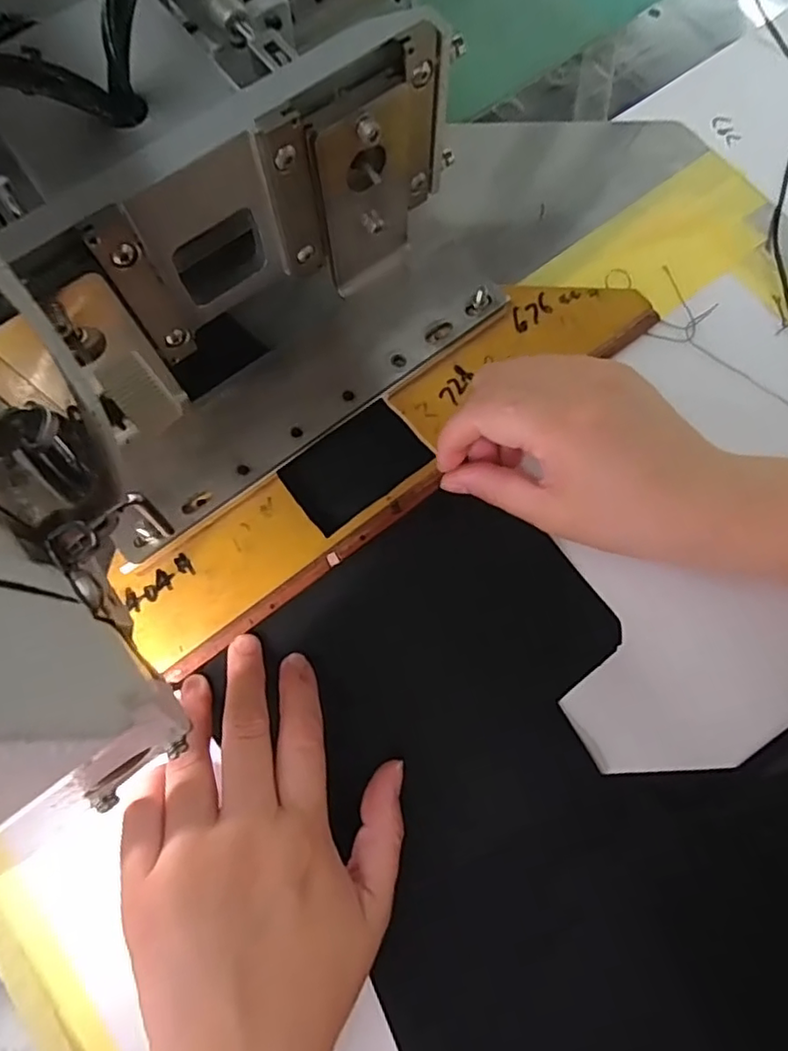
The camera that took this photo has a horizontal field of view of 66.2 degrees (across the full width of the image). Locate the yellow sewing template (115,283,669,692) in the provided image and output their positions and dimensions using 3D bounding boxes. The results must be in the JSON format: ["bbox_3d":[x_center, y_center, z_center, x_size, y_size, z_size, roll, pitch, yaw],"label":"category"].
[{"bbox_3d":[0.000,-0.038,0.290,0.289,0.009,0.054,-38,78,-9],"label":"yellow sewing template"}]

